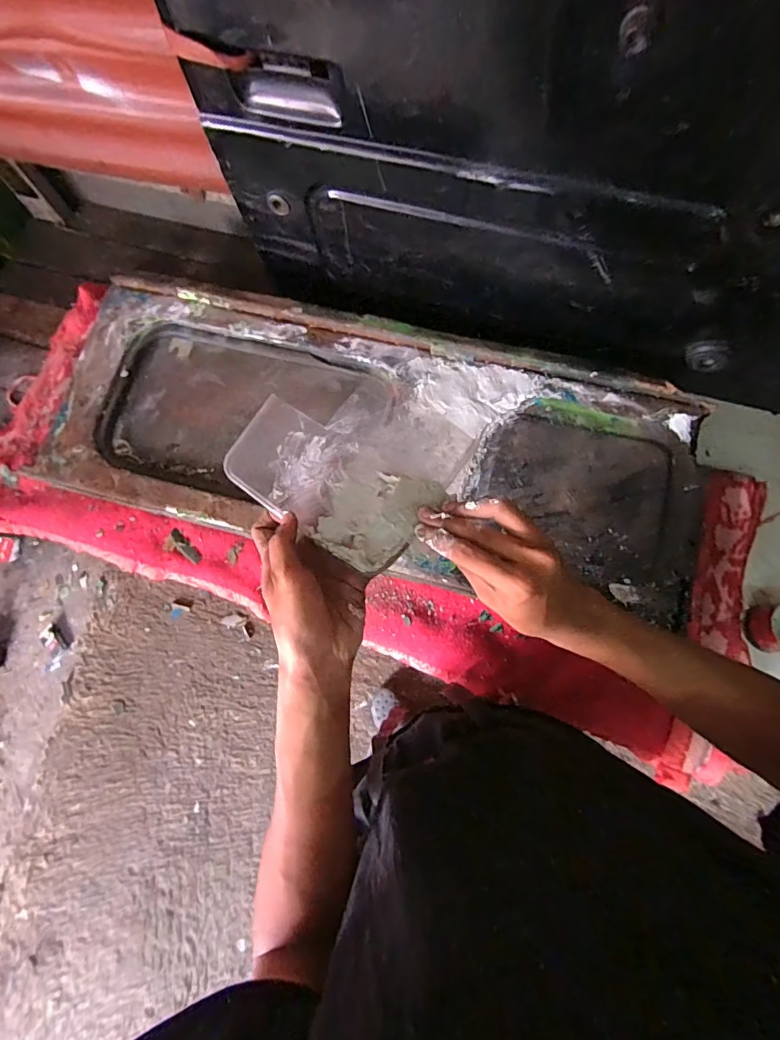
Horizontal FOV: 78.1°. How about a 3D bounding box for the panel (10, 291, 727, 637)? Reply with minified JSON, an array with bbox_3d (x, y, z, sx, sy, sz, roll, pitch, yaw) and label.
[{"bbox_3d":[-0.065,-0.124,0.765,1.067,0.087,0.386,16,75,5],"label":"panel"}]

